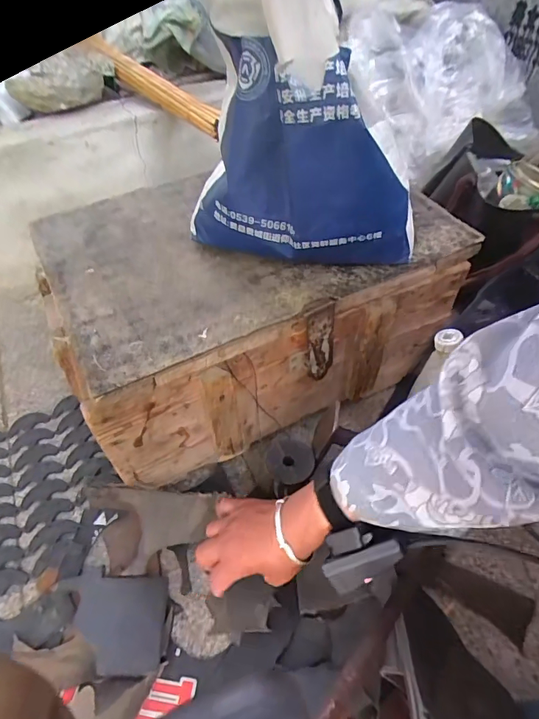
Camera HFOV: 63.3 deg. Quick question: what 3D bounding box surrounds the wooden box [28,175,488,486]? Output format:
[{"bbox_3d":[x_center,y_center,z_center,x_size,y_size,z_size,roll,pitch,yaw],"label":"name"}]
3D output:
[{"bbox_3d":[-0.030,-0.077,0.634,0.479,0.250,0.336,-22,48,-16],"label":"wooden box"}]

